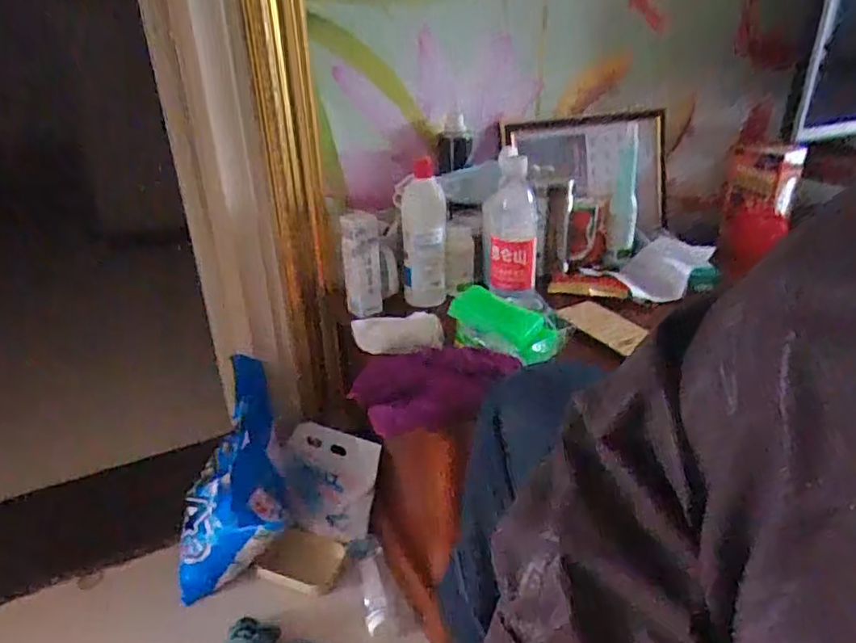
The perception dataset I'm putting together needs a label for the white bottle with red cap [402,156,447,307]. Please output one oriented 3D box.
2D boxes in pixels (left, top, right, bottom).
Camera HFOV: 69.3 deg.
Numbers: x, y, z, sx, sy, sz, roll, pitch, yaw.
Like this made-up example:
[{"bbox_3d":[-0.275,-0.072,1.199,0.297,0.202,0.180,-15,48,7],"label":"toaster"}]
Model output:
[{"bbox_3d":[-0.004,-0.123,0.893,0.060,0.192,0.073,0,28,5],"label":"white bottle with red cap"}]

